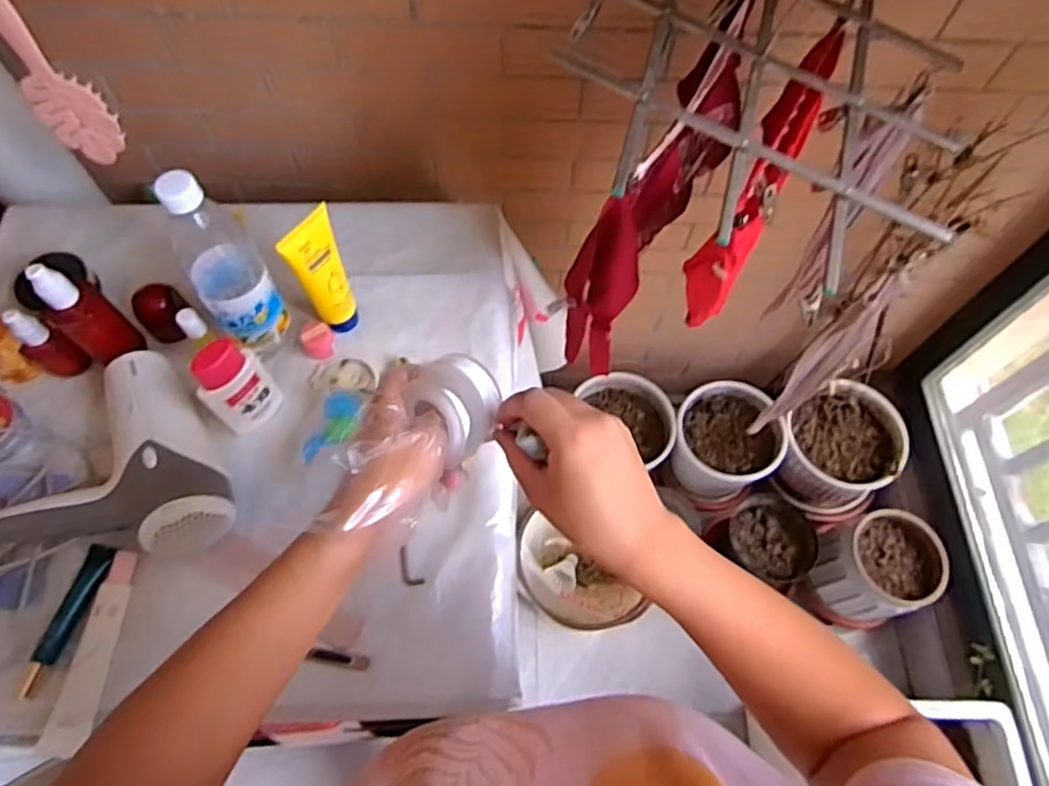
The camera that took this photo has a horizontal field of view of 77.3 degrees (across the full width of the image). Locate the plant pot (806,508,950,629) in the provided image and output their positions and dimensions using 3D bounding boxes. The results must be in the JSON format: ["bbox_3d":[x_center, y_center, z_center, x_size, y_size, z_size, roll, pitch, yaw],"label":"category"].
[{"bbox_3d":[0.690,0.349,1.313,0.214,0.168,0.193,-23,67,-11],"label":"plant pot"}]

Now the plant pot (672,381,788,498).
[{"bbox_3d":[0.412,0.112,1.388,0.208,0.181,0.206,0,64,-1],"label":"plant pot"}]

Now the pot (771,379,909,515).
[{"bbox_3d":[0.658,0.122,1.392,0.243,0.157,0.225,0,64,-1],"label":"pot"}]

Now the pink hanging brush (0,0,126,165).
[{"bbox_3d":[-0.409,-0.269,0.565,0.065,0.164,0.024,19,66,8],"label":"pink hanging brush"}]

